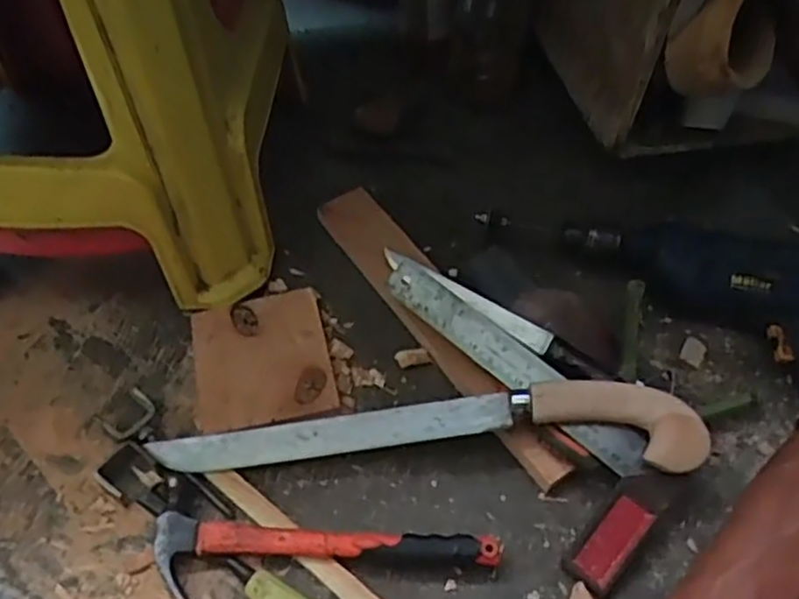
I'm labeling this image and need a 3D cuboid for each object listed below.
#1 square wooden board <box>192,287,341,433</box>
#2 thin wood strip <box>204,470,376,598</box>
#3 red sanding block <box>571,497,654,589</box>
[{"bbox_3d":[-0.125,0.050,0.638,0.119,0.014,0.129,-9,59,-11],"label":"square wooden board"},{"bbox_3d":[-0.059,0.207,0.541,0.236,0.009,0.018,36,74,18],"label":"thin wood strip"},{"bbox_3d":[0.170,0.190,0.554,0.032,0.014,0.070,38,74,22],"label":"red sanding block"}]

